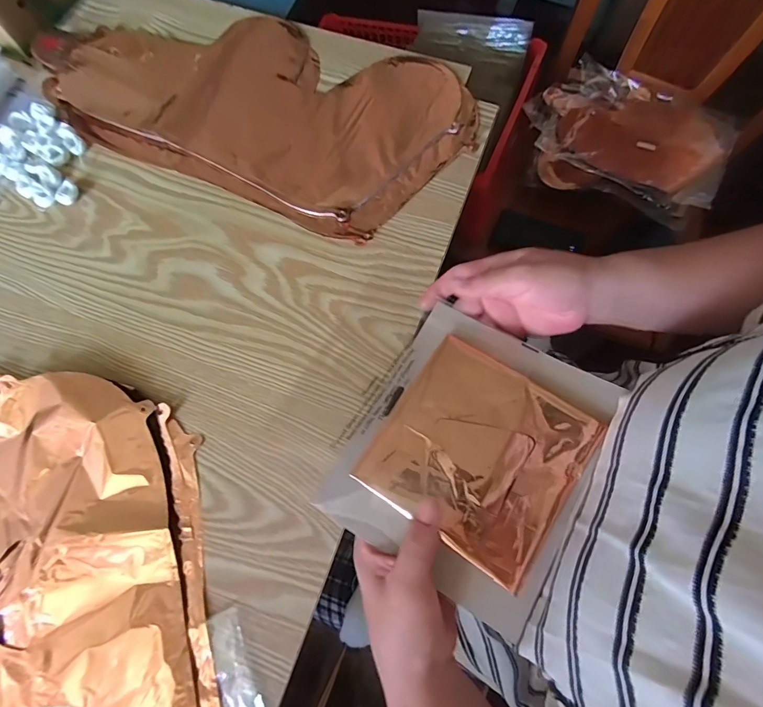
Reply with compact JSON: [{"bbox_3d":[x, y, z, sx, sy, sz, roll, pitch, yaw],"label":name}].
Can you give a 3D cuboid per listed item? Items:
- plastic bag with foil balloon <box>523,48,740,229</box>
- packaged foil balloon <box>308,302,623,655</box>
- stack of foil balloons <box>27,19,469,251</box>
[{"bbox_3d":[0.435,-0.387,0.721,0.328,0.057,0.268,30,77,9],"label":"plastic bag with foil balloon"},{"bbox_3d":[0.066,0.068,0.300,0.162,0.027,0.189,31,77,9],"label":"packaged foil balloon"},{"bbox_3d":[-0.134,-0.271,0.424,0.440,0.013,0.222,23,76,7],"label":"stack of foil balloons"}]

